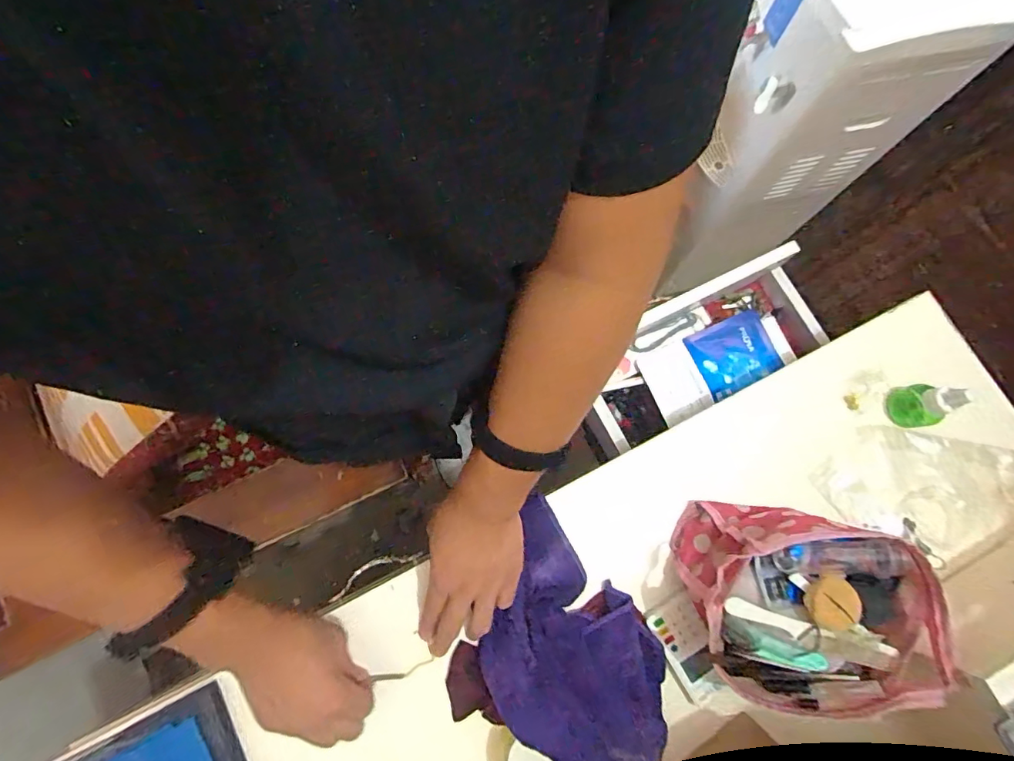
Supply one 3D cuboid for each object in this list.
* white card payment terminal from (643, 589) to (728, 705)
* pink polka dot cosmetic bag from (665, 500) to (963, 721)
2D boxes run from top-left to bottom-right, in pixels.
[{"bbox_3d":[0.170,0.252,0.468,0.047,0.020,0.090,-30,72,15],"label":"white card payment terminal"},{"bbox_3d":[0.255,0.196,0.442,0.186,0.091,0.161,7,78,-1],"label":"pink polka dot cosmetic bag"}]

